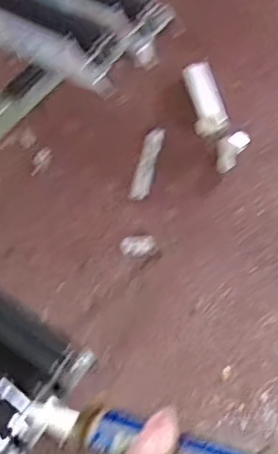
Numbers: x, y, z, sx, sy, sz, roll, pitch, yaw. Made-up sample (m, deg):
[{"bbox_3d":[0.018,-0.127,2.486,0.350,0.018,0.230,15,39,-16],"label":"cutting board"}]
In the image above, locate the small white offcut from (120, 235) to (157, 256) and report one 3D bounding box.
[{"bbox_3d":[-0.002,0.049,1.609,0.094,0.027,0.057,3,62,1],"label":"small white offcut"}]

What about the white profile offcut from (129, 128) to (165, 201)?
[{"bbox_3d":[0.025,-0.184,1.729,0.054,0.015,0.234,13,62,6],"label":"white profile offcut"}]

